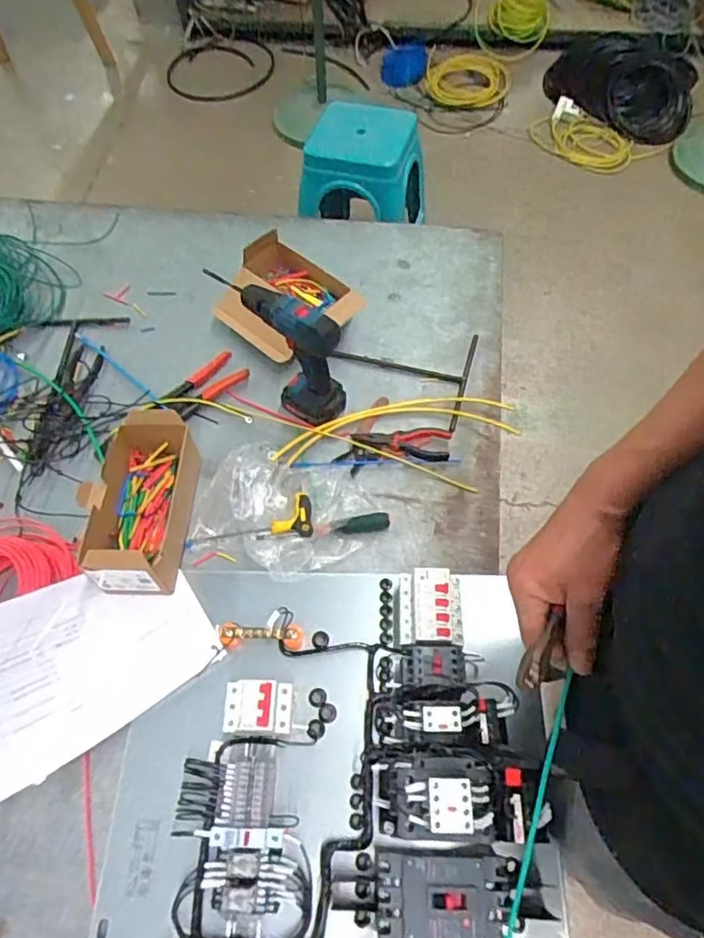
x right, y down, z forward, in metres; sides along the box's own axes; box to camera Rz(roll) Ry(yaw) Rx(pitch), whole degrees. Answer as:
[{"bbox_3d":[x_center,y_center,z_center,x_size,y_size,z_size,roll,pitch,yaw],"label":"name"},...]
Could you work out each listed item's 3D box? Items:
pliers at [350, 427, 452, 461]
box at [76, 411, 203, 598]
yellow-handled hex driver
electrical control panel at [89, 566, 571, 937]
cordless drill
[{"bbox_3d":[0.076,-0.049,0.909,0.145,0.013,0.058,10,62,6],"label":"pliers"},{"bbox_3d":[-0.293,0.045,0.824,0.128,0.090,0.241,1,62,1],"label":"box"},{"bbox_3d":[-0.147,0.068,0.851,0.179,0.018,0.079,-5,62,-2],"label":"yellow-handled hex driver"},{"bbox_3d":[-0.031,0.297,0.662,0.475,0.133,0.416,1,62,1],"label":"electrical control panel"},{"bbox_3d":[-0.090,-0.174,0.878,0.168,0.202,0.070,41,69,20],"label":"cordless drill"}]

